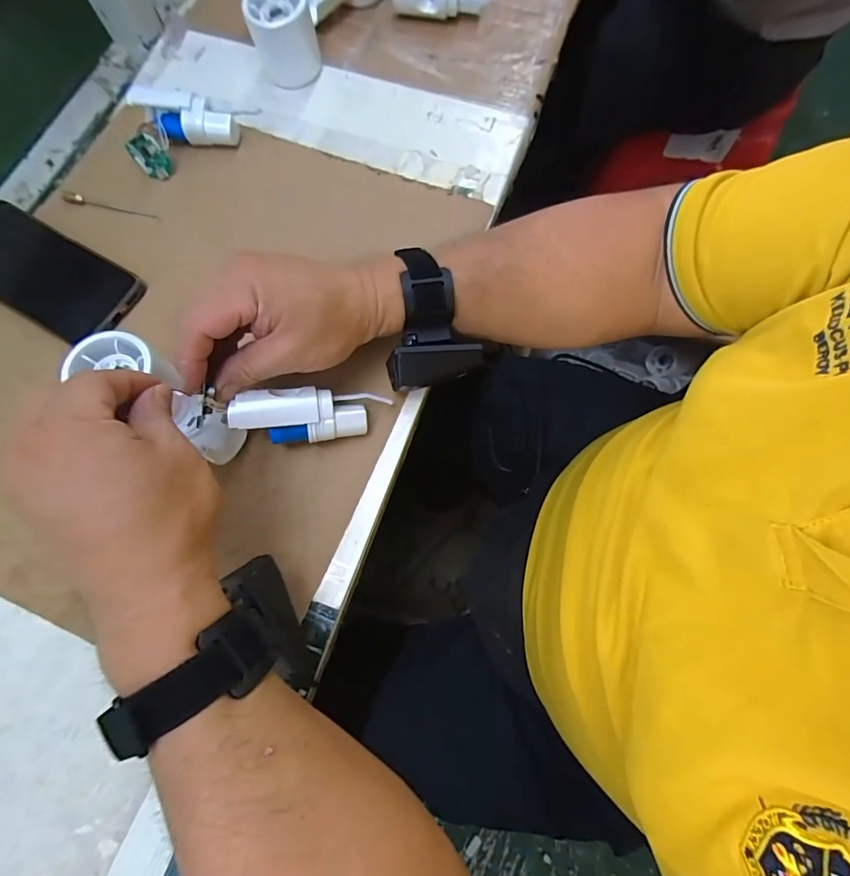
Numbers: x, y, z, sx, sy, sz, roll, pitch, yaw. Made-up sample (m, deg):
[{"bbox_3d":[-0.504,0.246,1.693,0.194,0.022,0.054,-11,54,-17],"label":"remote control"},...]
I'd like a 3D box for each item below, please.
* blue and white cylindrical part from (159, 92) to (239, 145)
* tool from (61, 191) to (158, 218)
[{"bbox_3d":[-0.206,-0.291,0.407,0.065,0.030,0.031,1,73,1],"label":"blue and white cylindrical part"},{"bbox_3d":[-0.287,-0.209,0.395,0.089,0.005,0.010,14,74,5],"label":"tool"}]

